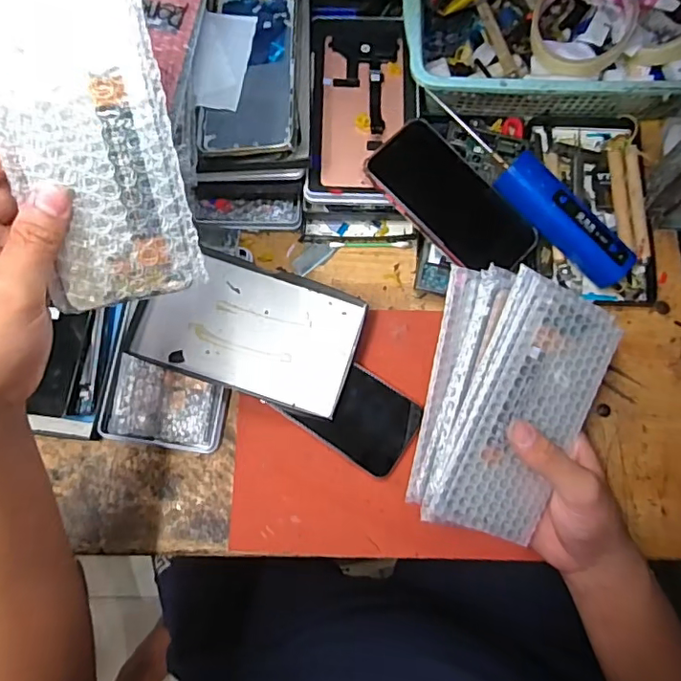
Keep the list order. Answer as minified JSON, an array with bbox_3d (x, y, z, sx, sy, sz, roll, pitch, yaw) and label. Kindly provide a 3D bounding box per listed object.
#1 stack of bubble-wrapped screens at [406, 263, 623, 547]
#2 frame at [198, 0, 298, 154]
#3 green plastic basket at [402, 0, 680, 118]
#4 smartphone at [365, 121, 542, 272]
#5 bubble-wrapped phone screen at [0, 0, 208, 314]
[{"bbox_3d":[0.120,0.046,0.388,0.114,0.045,0.176,11,92,-13],"label":"stack of bubble-wrapped screens"},{"bbox_3d":[-0.074,-0.231,0.442,0.074,0.007,0.170,0,77,1],"label":"frame"},{"bbox_3d":[0.192,-0.297,0.484,0.261,0.061,0.186,3,77,1],"label":"green plastic basket"},{"bbox_3d":[0.096,-0.118,0.461,0.149,0.006,0.077,44,78,0],"label":"smartphone"},{"bbox_3d":[-0.132,-0.104,0.287,0.085,0.006,0.173,-15,115,-17],"label":"bubble-wrapped phone screen"}]

